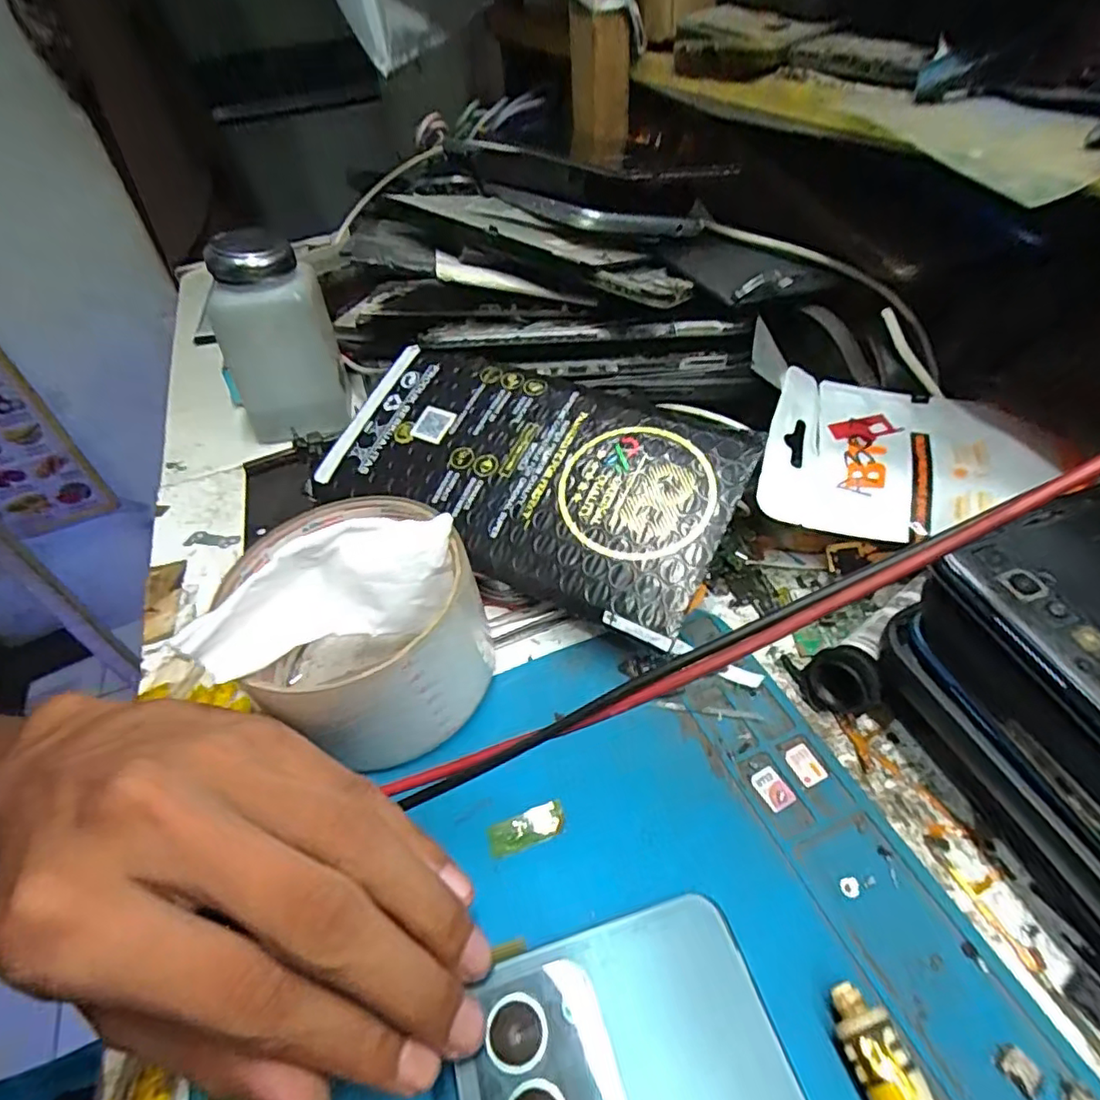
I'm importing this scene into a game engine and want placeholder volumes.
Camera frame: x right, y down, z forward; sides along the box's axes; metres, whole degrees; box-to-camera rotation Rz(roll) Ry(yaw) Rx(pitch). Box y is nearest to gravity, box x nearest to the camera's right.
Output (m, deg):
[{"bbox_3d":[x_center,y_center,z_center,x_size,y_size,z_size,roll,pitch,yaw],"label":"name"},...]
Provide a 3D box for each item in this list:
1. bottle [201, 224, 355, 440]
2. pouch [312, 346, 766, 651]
[{"bbox_3d":[-0.148,-0.111,0.332,0.054,0.103,0.044,-21,47,-14],"label":"bottle"},{"bbox_3d":[-0.012,-0.034,0.242,0.165,0.006,0.088,22,74,22],"label":"pouch"}]

